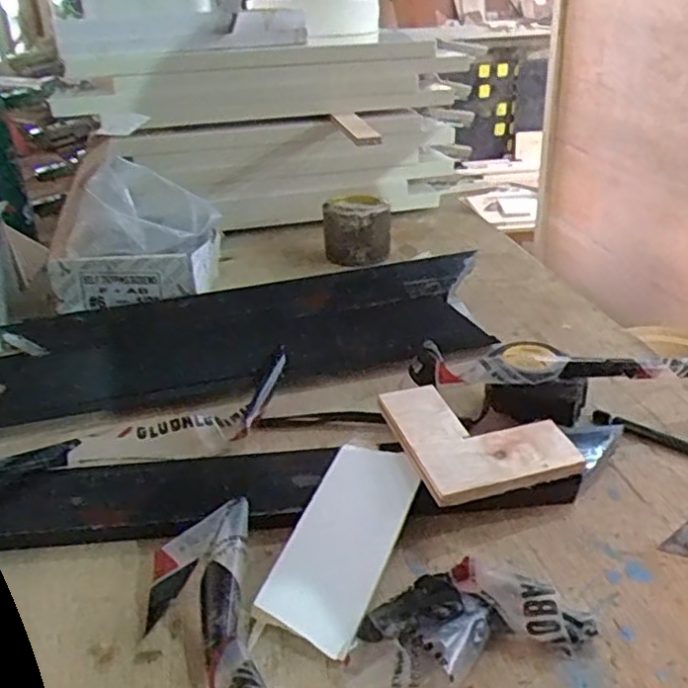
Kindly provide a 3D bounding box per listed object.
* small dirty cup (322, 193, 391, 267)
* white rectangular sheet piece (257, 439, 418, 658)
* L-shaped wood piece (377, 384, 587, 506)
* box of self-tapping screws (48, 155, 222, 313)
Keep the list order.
[{"bbox_3d":[0.014,-0.121,0.739,0.070,0.064,0.053,-3,27,-2],"label":"small dirty cup"},{"bbox_3d":[0.001,0.097,0.353,0.050,0.004,0.118,17,42,17],"label":"white rectangular sheet piece"},{"bbox_3d":[0.078,0.050,0.401,0.088,0.009,0.088,-12,39,-15],"label":"L-shaped wood piece"},{"bbox_3d":[-0.186,-0.107,0.616,0.132,0.093,0.111,-4,27,-3],"label":"box of self-tapping screws"}]

